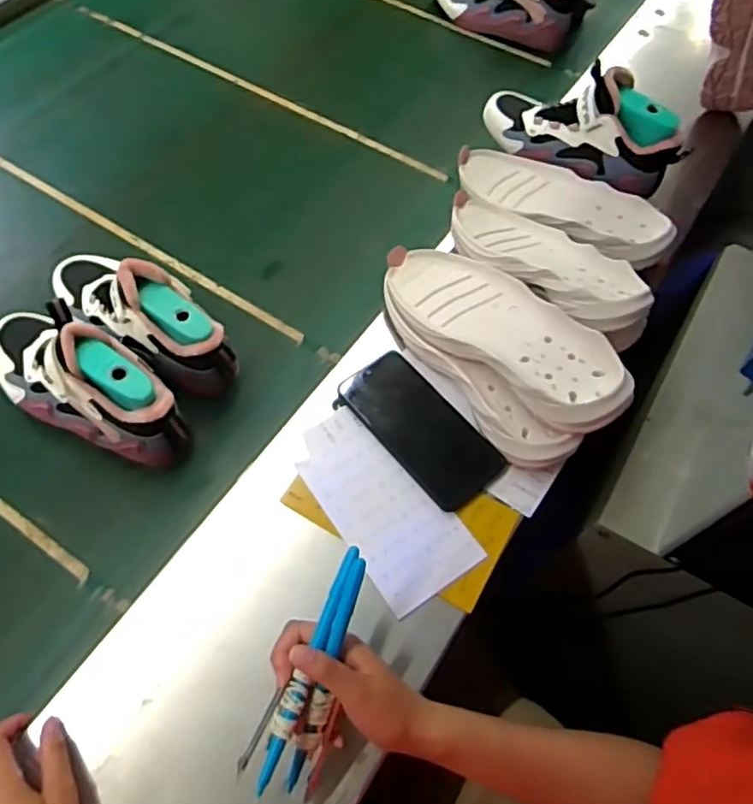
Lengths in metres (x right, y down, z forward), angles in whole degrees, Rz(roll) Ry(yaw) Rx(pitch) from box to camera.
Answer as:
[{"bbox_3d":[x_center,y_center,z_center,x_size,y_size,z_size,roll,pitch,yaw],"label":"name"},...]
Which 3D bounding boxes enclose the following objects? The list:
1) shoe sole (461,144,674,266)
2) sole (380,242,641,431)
[{"bbox_3d":[0.214,-0.231,0.723,0.251,0.039,0.098,33,63,14],"label":"shoe sole"},{"bbox_3d":[0.118,-0.073,0.601,0.268,0.067,0.092,41,66,18],"label":"sole"}]

